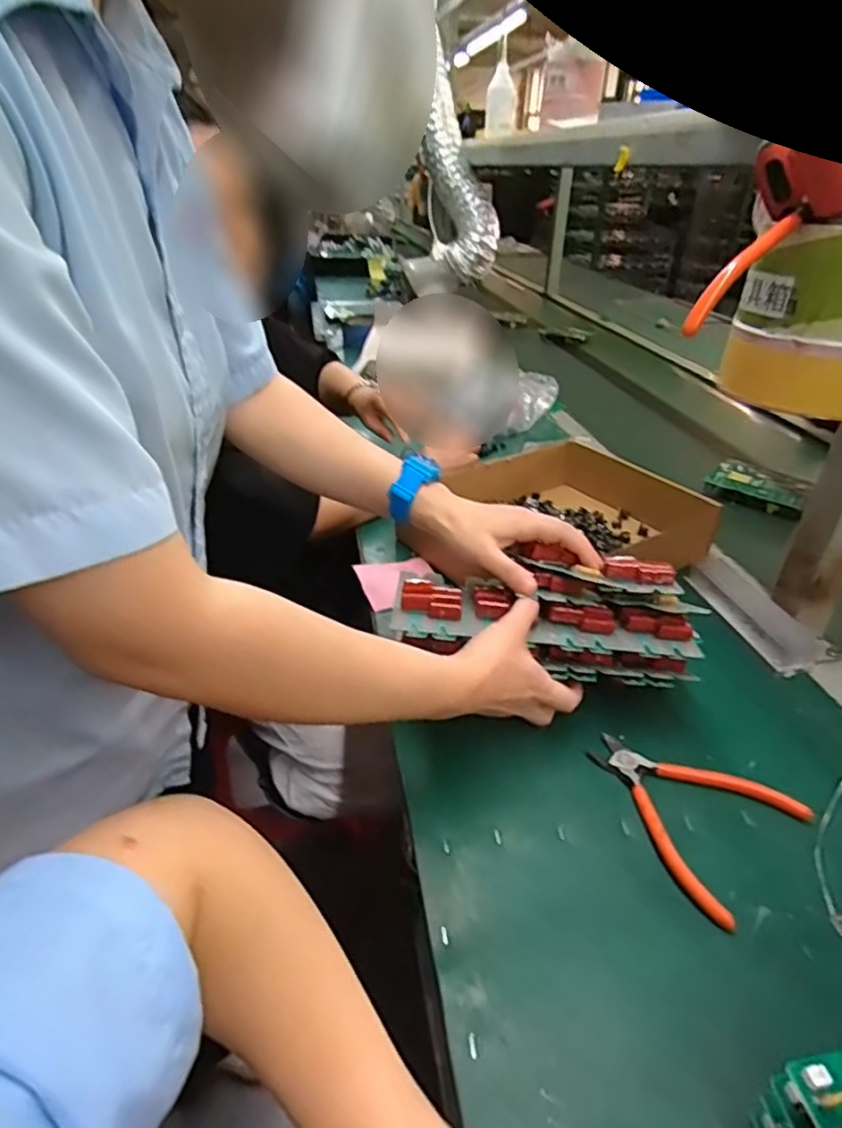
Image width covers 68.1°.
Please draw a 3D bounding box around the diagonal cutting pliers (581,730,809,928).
[{"bbox_3d":[0.190,0.173,0.458,0.121,0.011,0.137,-23,40,-33],"label":"diagonal cutting pliers"}]

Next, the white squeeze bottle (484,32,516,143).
[{"bbox_3d":[0.202,-1.178,1.567,0.074,0.187,0.070,3,32,3],"label":"white squeeze bottle"}]

